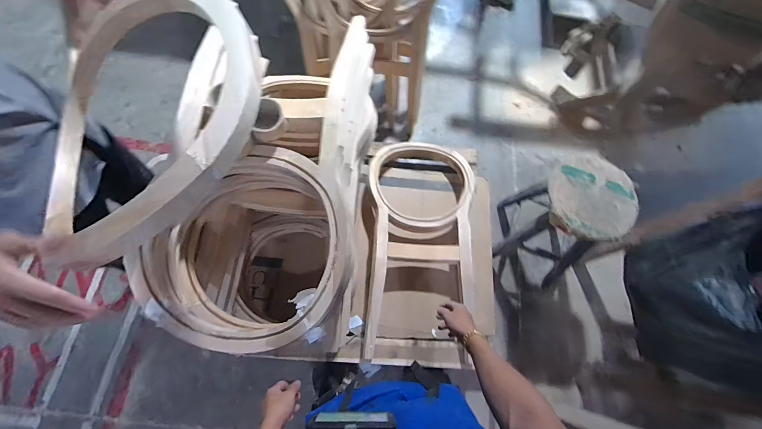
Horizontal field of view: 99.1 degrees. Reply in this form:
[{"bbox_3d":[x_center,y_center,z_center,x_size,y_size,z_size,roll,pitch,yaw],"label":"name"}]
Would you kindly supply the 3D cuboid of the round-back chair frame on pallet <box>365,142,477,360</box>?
[{"bbox_3d":[0.168,0.081,1.324,0.427,0.133,0.894,1,68,-2],"label":"round-back chair frame on pallet"}]

